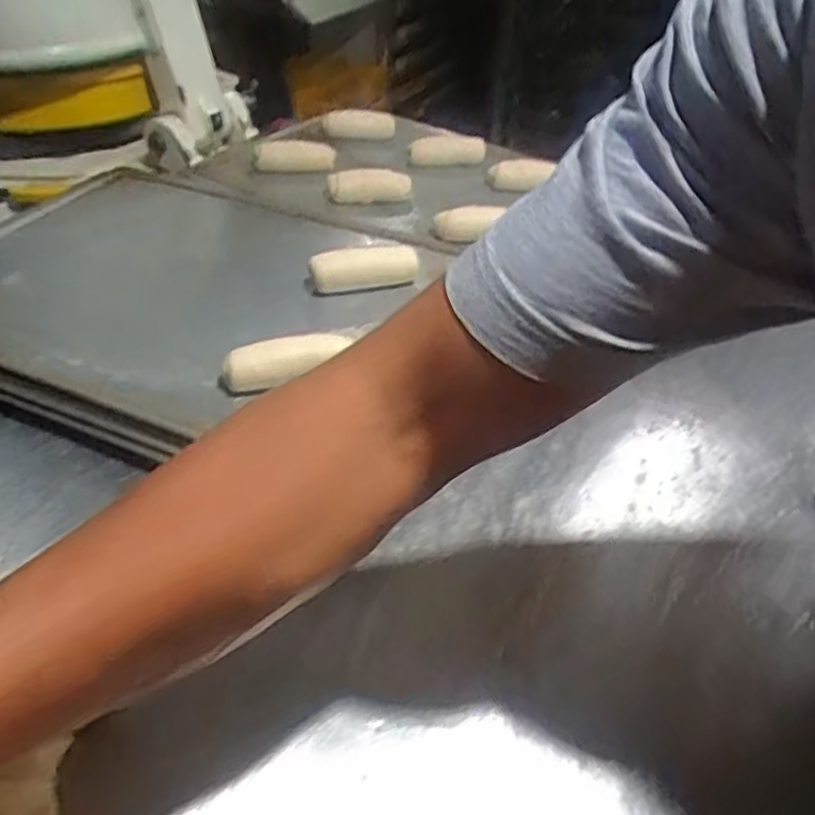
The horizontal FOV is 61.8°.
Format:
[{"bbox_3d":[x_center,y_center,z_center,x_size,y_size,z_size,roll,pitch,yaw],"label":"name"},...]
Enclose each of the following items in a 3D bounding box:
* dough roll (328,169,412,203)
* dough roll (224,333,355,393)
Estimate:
[{"bbox_3d":[-0.045,-0.260,0.806,0.097,0.036,0.025,-10,43,-13],"label":"dough roll"},{"bbox_3d":[-0.090,-0.035,0.505,0.089,0.026,0.023,-11,45,-15],"label":"dough roll"}]

